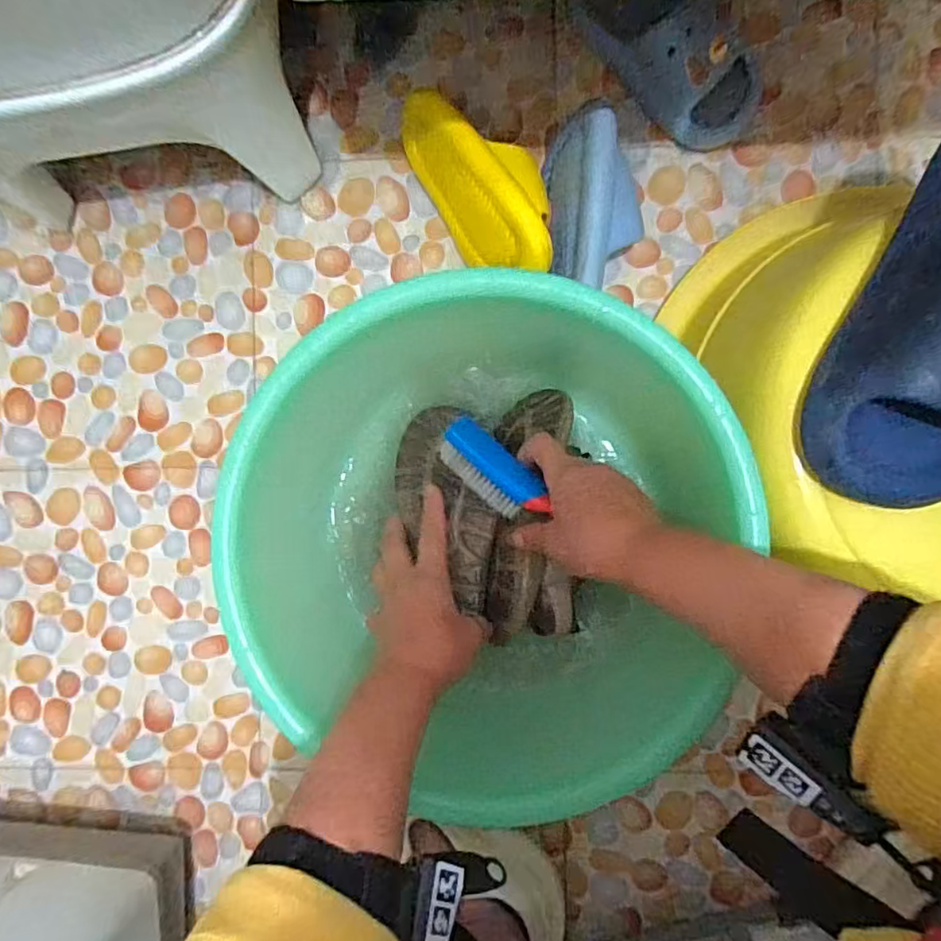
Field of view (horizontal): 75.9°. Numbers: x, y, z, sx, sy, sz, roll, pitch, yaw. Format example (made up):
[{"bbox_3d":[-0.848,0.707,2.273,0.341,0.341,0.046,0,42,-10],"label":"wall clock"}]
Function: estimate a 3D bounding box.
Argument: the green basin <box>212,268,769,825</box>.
[{"bbox_3d":[0.009,0.035,0.508,0.386,0.171,0.351,0,88,1],"label":"green basin"}]

